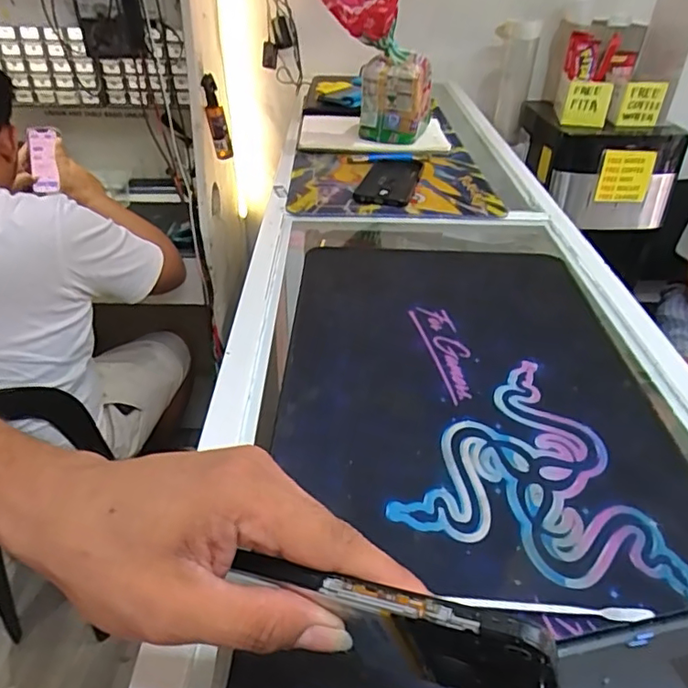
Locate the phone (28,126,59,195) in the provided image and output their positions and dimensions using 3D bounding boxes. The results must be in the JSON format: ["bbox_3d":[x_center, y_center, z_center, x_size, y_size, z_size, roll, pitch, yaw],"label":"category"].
[{"bbox_3d":[-0.674,-0.410,1.264,0.066,0.138,0.015,12,17,15],"label":"phone"}]

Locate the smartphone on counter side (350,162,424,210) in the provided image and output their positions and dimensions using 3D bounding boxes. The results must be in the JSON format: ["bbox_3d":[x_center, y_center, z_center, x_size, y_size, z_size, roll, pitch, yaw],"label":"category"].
[{"bbox_3d":[0.071,-0.246,0.855,0.078,0.013,0.196,9,37,11],"label":"smartphone on counter side"}]

